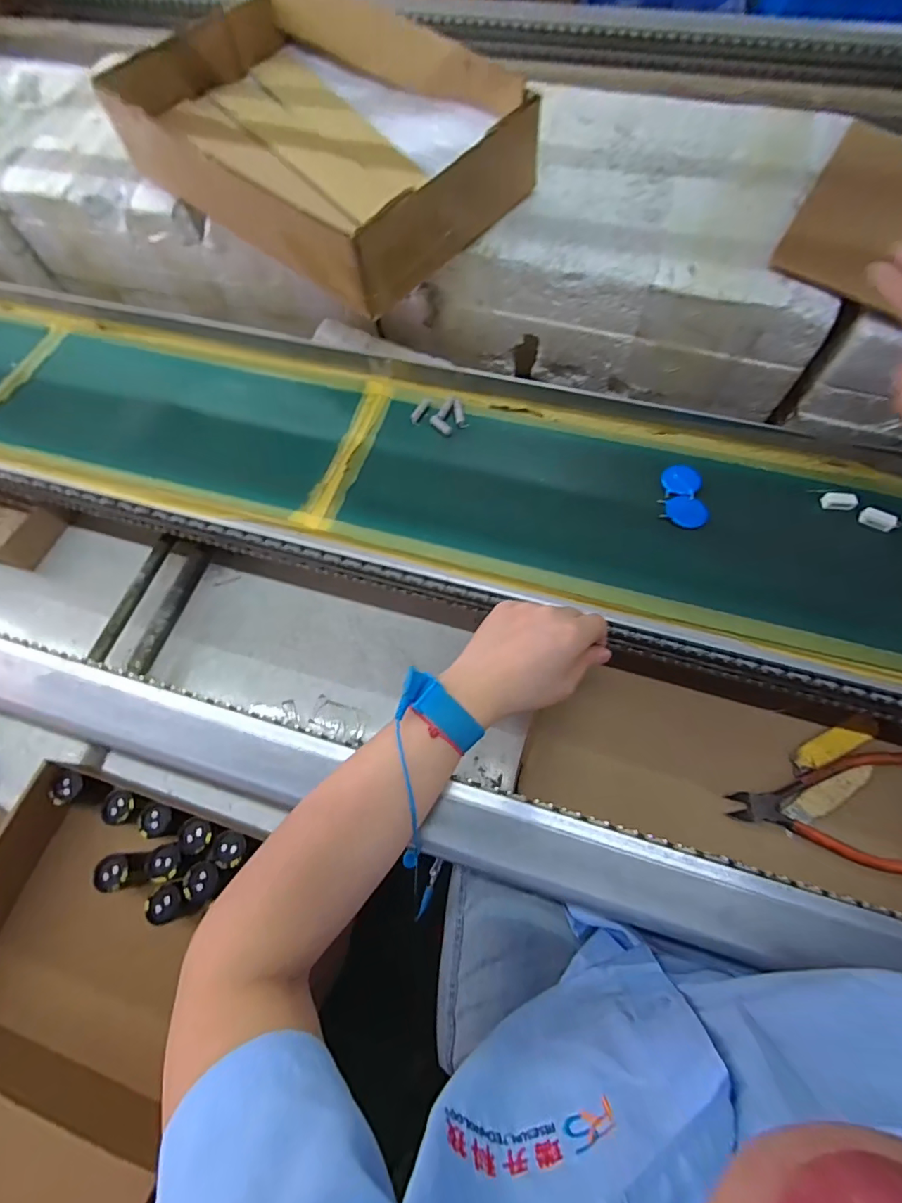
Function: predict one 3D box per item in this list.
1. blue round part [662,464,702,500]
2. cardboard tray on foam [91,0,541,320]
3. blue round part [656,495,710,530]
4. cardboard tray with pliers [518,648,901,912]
[{"bbox_3d":[0.200,-0.104,0.424,0.030,0.007,0.036,12,68,8],"label":"blue round part"},{"bbox_3d":[-0.129,-0.453,0.479,0.359,0.089,0.247,37,73,17],"label":"cardboard tray on foam"},{"bbox_3d":[0.195,-0.076,0.410,0.038,0.006,0.029,10,68,7],"label":"blue round part"},{"bbox_3d":[0.252,0.151,0.427,0.364,0.046,0.145,14,68,9],"label":"cardboard tray with pliers"}]

